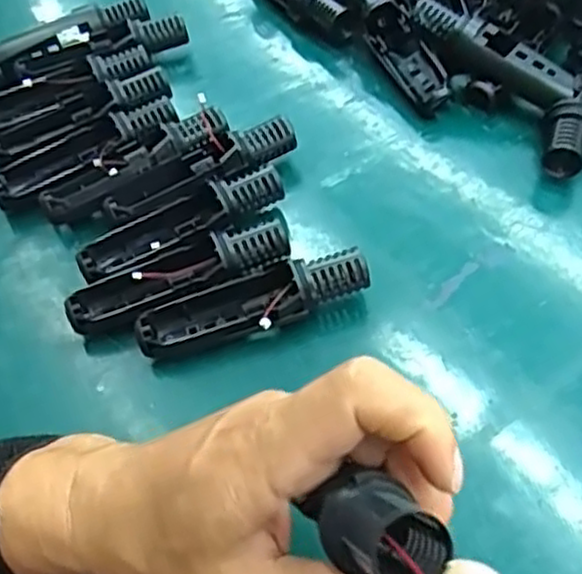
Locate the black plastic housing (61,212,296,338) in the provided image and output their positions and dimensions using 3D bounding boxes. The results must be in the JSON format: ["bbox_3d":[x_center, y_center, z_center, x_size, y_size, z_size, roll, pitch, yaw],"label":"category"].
[{"bbox_3d":[-0.060,-0.007,0.395,0.122,0.030,0.032,-22,54,-10],"label":"black plastic housing"}]

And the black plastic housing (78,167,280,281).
[{"bbox_3d":[-0.060,-0.033,0.415,0.119,0.027,0.032,-22,54,-10],"label":"black plastic housing"}]

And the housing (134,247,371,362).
[{"bbox_3d":[-0.020,0.008,0.383,0.120,0.029,0.029,-14,53,-5],"label":"housing"}]

